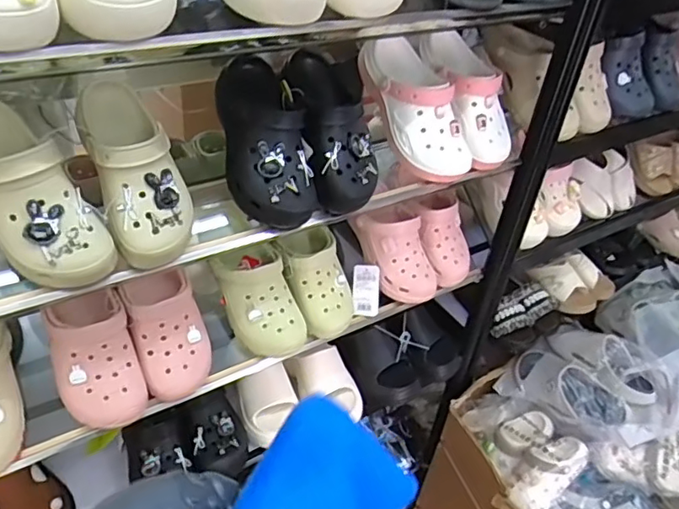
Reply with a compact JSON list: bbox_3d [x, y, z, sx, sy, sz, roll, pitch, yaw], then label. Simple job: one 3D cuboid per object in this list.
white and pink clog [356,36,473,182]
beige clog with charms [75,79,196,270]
[{"bbox_3d":[0.125,-0.234,0.877,0.099,0.091,0.242,-22,81,-32],"label":"white and pink clog"},{"bbox_3d":[-0.235,-0.103,0.655,0.091,0.071,0.220,-17,77,-27],"label":"beige clog with charms"}]

